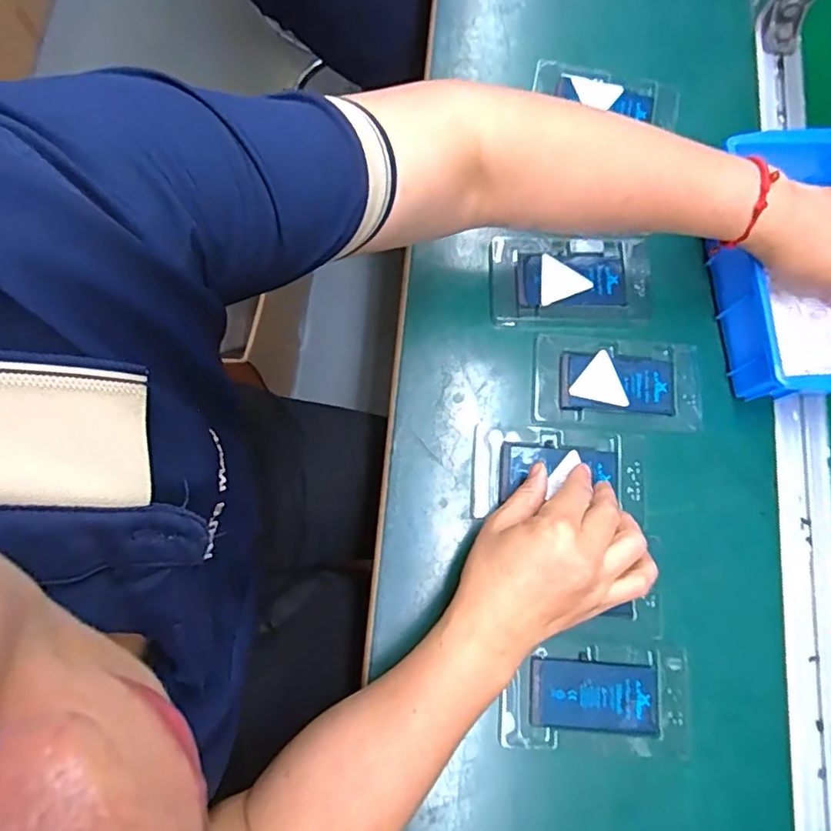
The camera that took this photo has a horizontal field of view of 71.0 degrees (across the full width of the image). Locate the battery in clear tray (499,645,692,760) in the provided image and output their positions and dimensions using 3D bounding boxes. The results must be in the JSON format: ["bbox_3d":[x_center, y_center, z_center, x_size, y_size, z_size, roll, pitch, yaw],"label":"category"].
[{"bbox_3d":[0.125,0.196,0.404,0.129,0.007,0.068,3,77,-2],"label":"battery in clear tray"}]

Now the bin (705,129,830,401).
[{"bbox_3d":[0.311,-0.110,0.446,0.146,0.065,0.200,-3,77,-1],"label":"bin"}]

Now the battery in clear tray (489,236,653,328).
[{"bbox_3d":[0.126,-0.109,0.476,0.127,0.008,0.075,1,77,-2],"label":"battery in clear tray"}]

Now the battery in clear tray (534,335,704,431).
[{"bbox_3d":[0.158,-0.025,0.456,0.128,0.004,0.073,4,77,-2],"label":"battery in clear tray"}]

